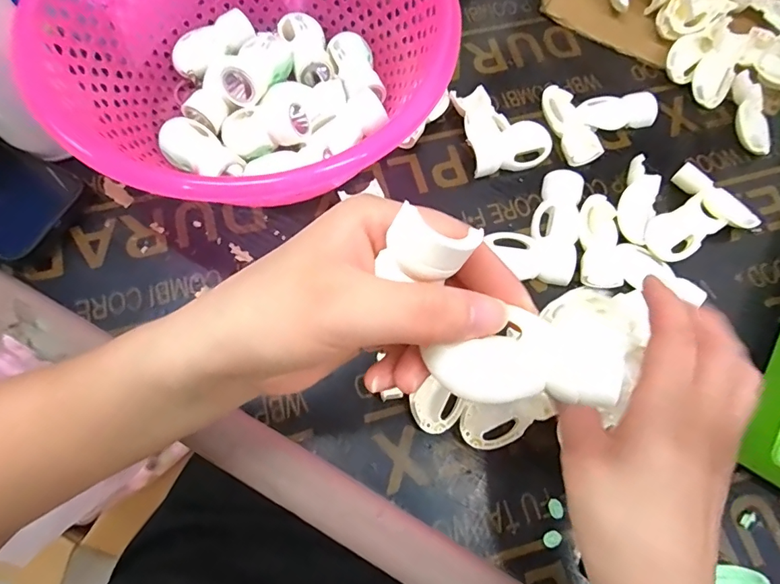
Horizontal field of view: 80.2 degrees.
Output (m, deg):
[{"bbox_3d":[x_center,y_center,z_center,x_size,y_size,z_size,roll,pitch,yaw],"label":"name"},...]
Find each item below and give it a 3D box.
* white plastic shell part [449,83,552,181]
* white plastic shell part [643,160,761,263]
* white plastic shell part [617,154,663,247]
[{"bbox_3d":[0.086,-0.130,0.364,0.060,0.018,0.073,-12,72,-7],"label":"white plastic shell part"},{"bbox_3d":[0.225,-0.051,0.348,0.085,0.020,0.063,-42,77,-15],"label":"white plastic shell part"},{"bbox_3d":[0.184,-0.067,0.345,0.028,0.013,0.064,24,71,6],"label":"white plastic shell part"}]

